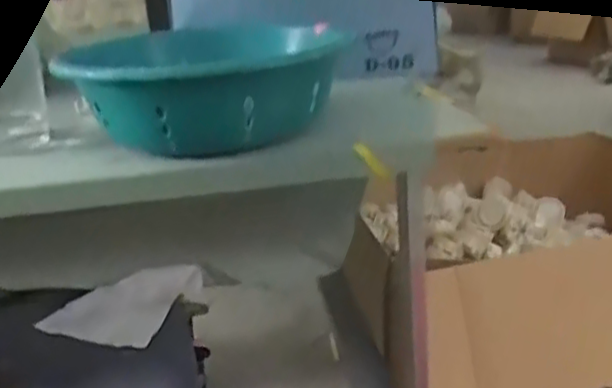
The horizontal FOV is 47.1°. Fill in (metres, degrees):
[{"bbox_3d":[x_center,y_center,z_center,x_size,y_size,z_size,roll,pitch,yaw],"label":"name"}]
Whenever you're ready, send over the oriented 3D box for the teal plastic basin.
[{"bbox_3d":[-0.079,-0.100,0.627,0.202,0.075,0.213,1,23,14],"label":"teal plastic basin"}]

